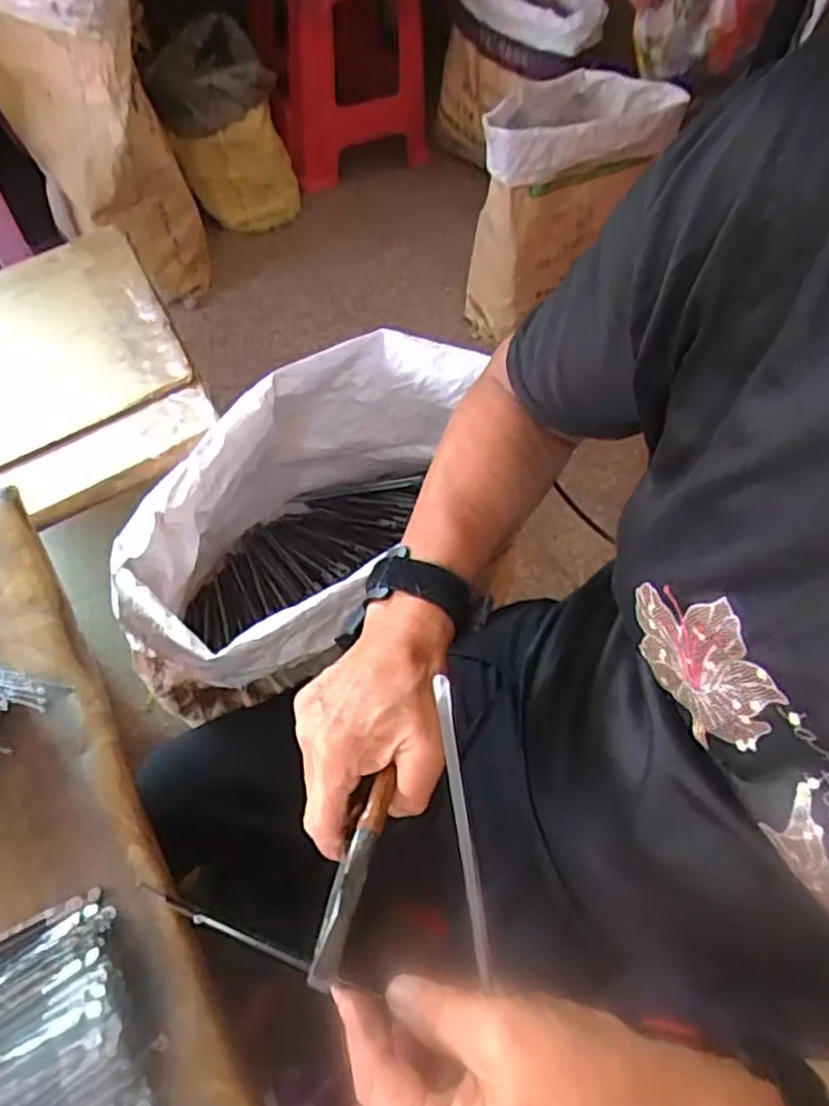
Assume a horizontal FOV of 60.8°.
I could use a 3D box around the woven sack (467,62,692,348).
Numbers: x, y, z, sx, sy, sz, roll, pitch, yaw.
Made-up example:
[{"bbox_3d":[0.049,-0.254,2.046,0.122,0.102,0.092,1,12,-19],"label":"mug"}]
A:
[{"bbox_3d":[0.313,-0.790,1.616,0.488,0.471,0.255,-38,67,-24],"label":"woven sack"}]

